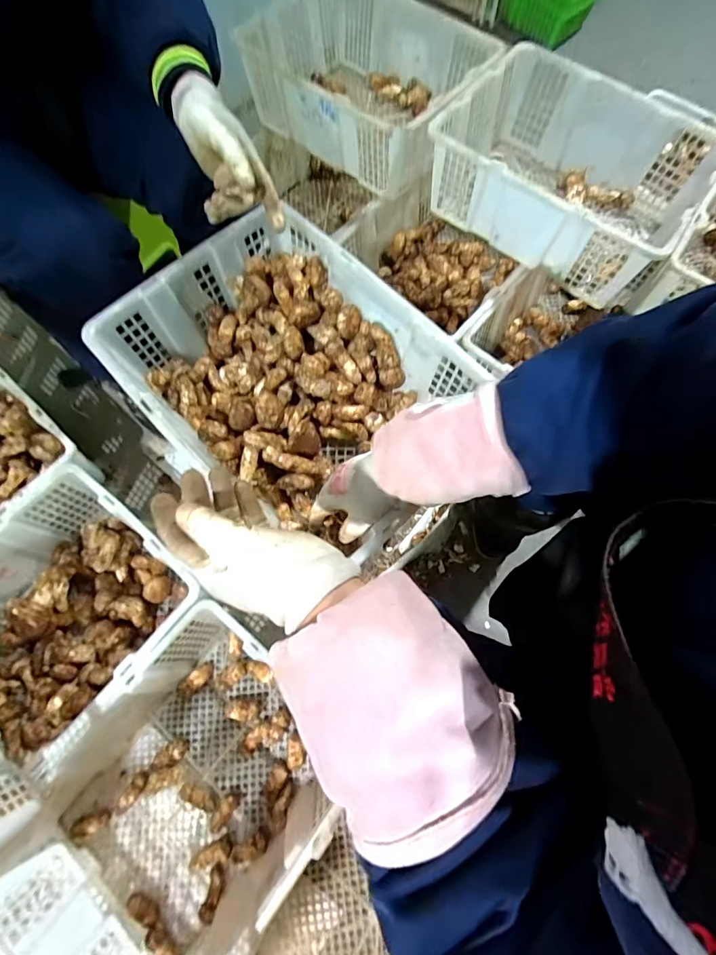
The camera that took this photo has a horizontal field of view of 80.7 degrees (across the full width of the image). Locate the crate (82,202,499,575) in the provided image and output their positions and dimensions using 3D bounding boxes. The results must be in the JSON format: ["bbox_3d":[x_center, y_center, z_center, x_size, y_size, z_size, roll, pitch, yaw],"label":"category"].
[{"bbox_3d":[-0.109,-0.150,0.612,0.394,0.142,0.341,43,77,13],"label":"crate"}]

